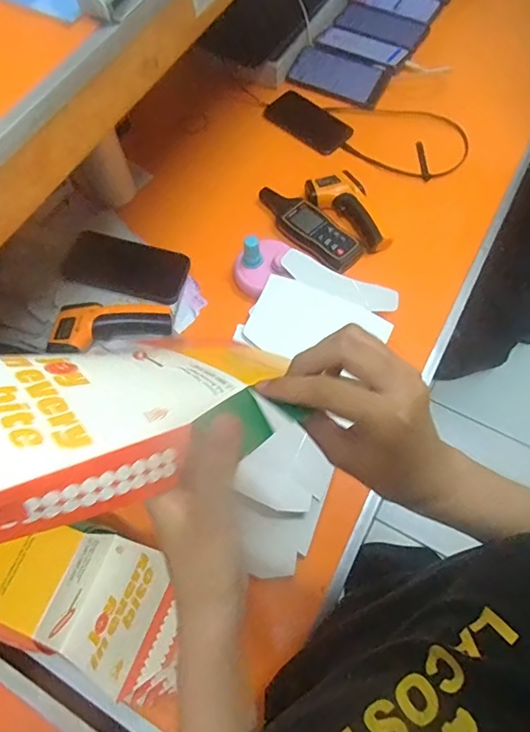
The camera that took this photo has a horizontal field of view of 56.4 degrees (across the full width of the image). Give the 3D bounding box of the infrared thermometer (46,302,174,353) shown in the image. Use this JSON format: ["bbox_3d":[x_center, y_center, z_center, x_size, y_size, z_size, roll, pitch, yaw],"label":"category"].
[{"bbox_3d":[-0.199,-0.052,0.637,0.152,0.040,0.067,-10,62,-26],"label":"infrared thermometer"}]

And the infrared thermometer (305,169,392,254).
[{"bbox_3d":[0.130,-0.233,0.743,0.077,0.043,0.161,-36,68,-14],"label":"infrared thermometer"}]

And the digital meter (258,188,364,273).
[{"bbox_3d":[0.061,-0.209,0.736,0.063,0.026,0.195,-41,70,-16],"label":"digital meter"}]

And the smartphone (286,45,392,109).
[{"bbox_3d":[0.128,-0.519,0.873,0.171,0.013,0.096,30,69,15],"label":"smartphone"}]

